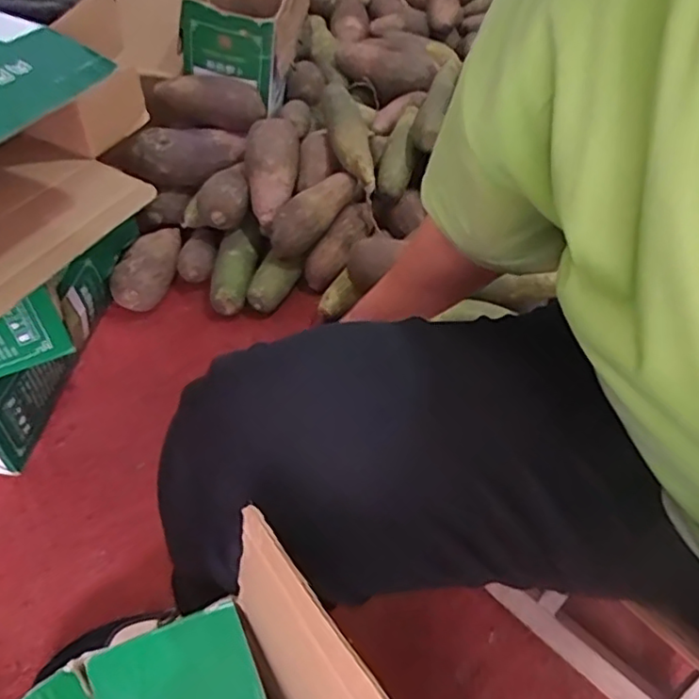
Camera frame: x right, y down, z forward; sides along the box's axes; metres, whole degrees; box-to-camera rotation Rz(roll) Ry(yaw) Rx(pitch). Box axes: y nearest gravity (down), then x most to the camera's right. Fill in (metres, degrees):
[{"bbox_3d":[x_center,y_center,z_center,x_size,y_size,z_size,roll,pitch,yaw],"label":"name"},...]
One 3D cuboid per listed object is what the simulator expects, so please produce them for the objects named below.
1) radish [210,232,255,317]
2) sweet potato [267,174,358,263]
[{"bbox_3d":[-0.163,-0.108,0.865,0.055,0.051,0.123,3,51,-1],"label":"radish"},{"bbox_3d":[-0.054,-0.194,0.855,0.061,0.046,0.153,37,76,24],"label":"sweet potato"}]

